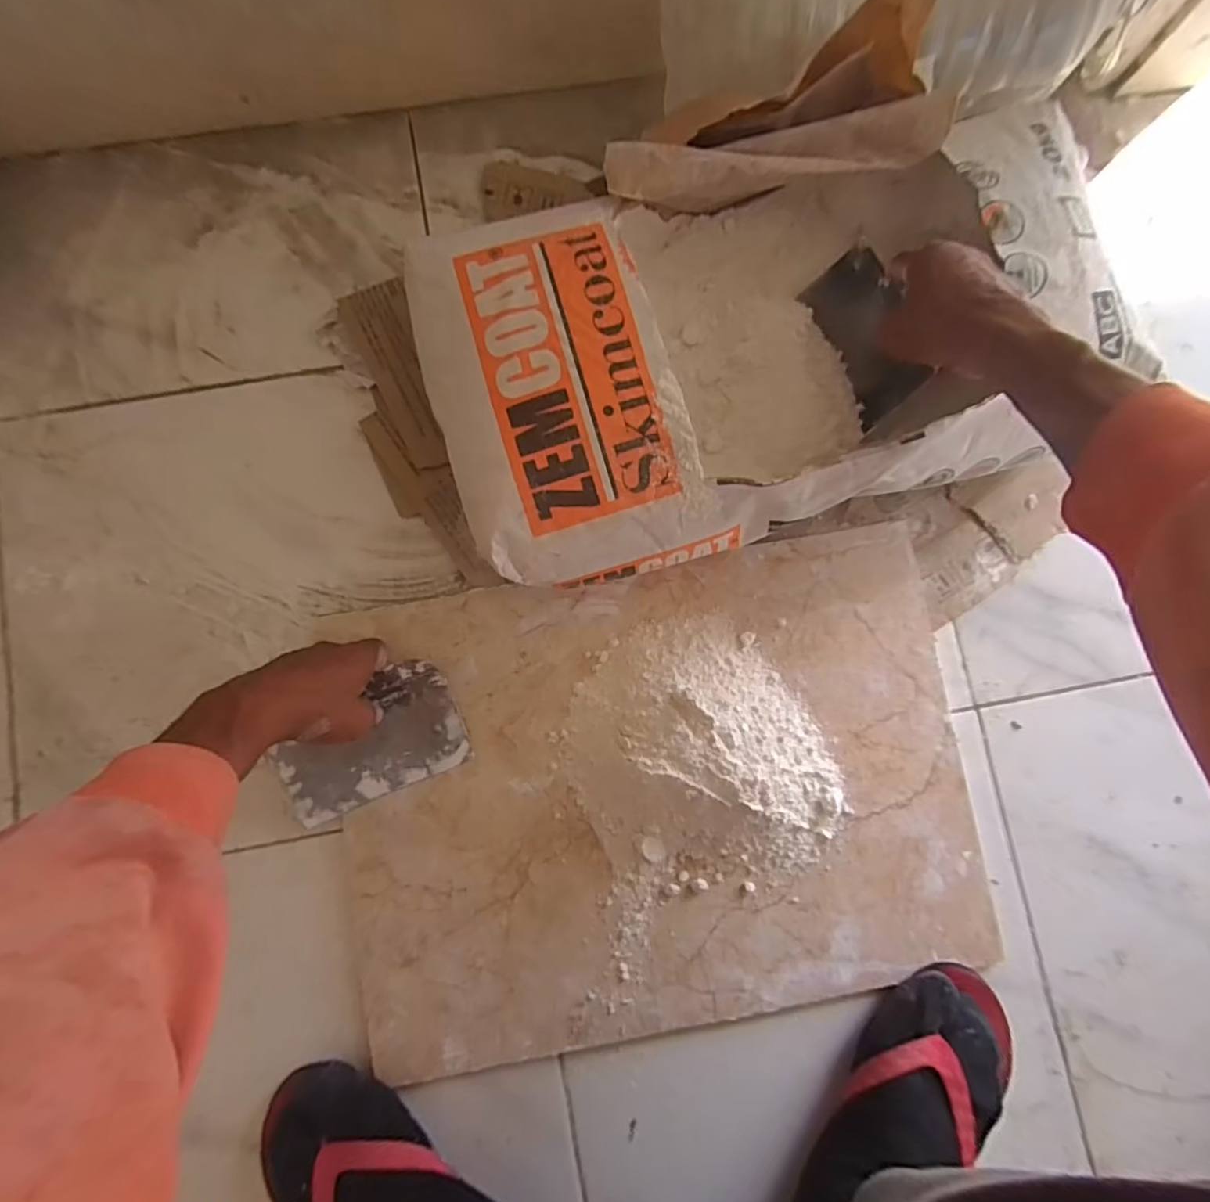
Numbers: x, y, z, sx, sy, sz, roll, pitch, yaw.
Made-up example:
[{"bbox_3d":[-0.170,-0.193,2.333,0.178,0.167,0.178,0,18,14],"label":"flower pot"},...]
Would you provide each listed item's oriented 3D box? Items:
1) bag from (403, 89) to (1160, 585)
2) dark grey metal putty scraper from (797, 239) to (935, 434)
[{"bbox_3d":[0.108,-0.193,0.468,0.463,0.152,0.281,-16,84,-4],"label":"bag"},{"bbox_3d":[0.204,-0.209,0.465,0.010,0.063,0.125,-14,77,-34],"label":"dark grey metal putty scraper"}]

